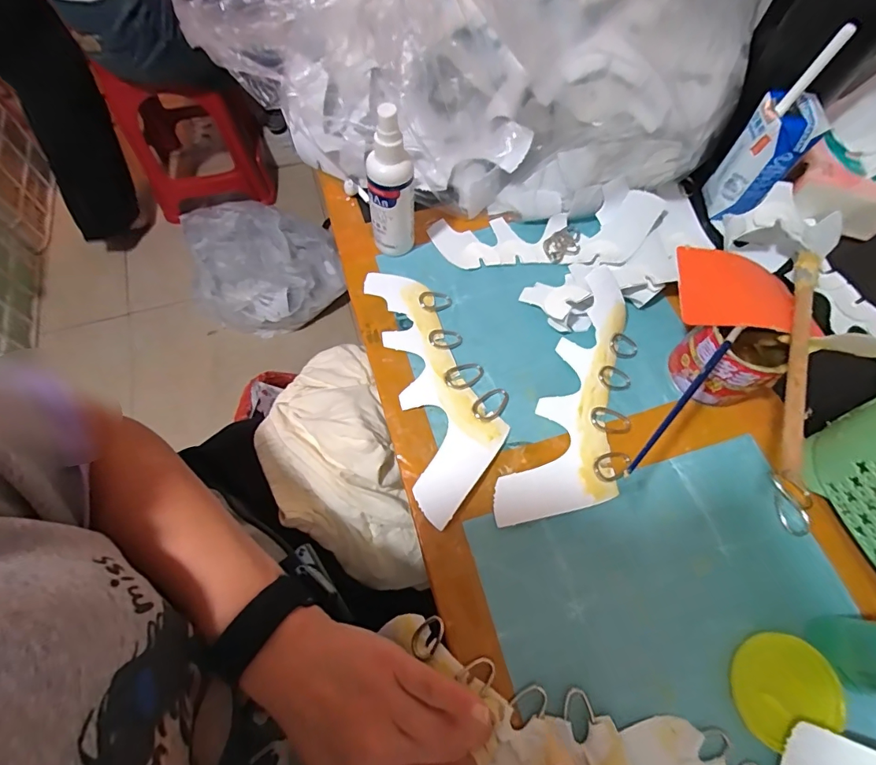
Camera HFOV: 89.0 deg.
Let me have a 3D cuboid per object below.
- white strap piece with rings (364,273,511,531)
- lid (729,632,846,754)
[{"bbox_3d":[0.003,-0.003,0.370,0.082,0.011,0.222,-13,67,-7],"label":"white strap piece with rings"},{"bbox_3d":[0.219,0.192,0.282,0.062,0.011,0.055,-13,67,-7],"label":"lid"}]

